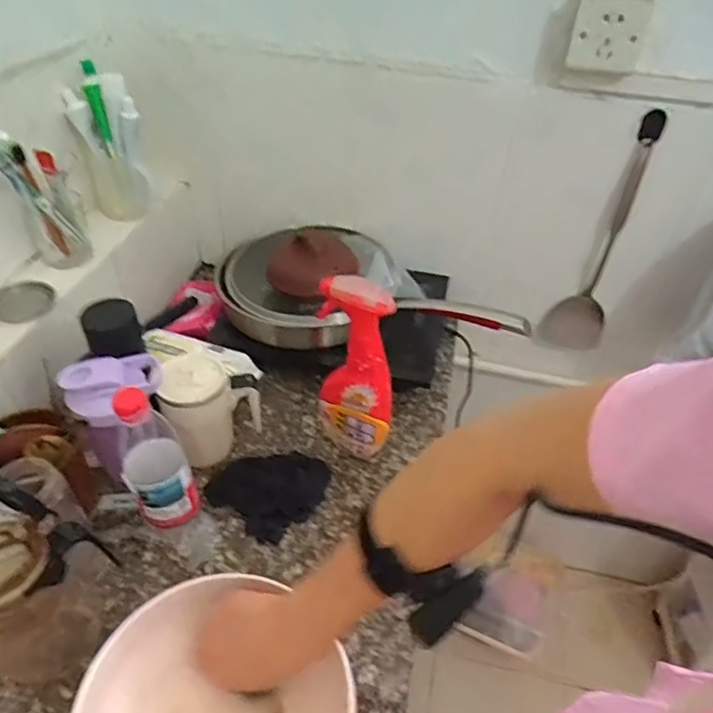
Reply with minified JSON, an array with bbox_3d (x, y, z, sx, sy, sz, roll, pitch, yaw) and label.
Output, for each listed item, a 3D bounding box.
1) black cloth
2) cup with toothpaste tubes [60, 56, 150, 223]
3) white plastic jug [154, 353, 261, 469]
[{"bbox_3d":[-0.112,0.167,0.761,0.129,0.026,0.127,28,47,25],"label":"black cloth"},{"bbox_3d":[-0.369,-0.314,0.869,0.084,0.202,0.073,32,50,28],"label":"cup with toothpaste tubes"},{"bbox_3d":[-0.196,0.068,0.770,0.115,0.154,0.079,-18,46,-22],"label":"white plastic jug"}]

